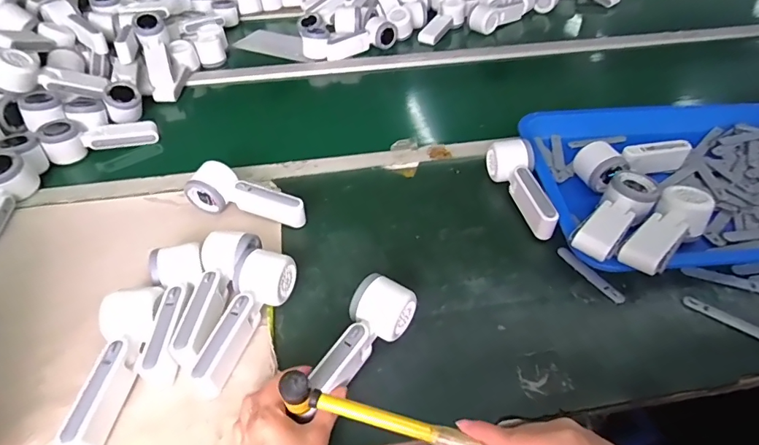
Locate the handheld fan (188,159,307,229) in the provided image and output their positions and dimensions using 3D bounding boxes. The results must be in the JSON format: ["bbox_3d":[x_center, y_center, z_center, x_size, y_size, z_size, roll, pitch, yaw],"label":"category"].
[{"bbox_3d":[-0.180,-0.037,0.627,0.167,0.057,0.052,11,47,13],"label":"handheld fan"}]

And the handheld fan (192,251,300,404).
[{"bbox_3d":[-0.144,0.104,0.487,0.063,0.053,0.156,7,46,10],"label":"handheld fan"}]

